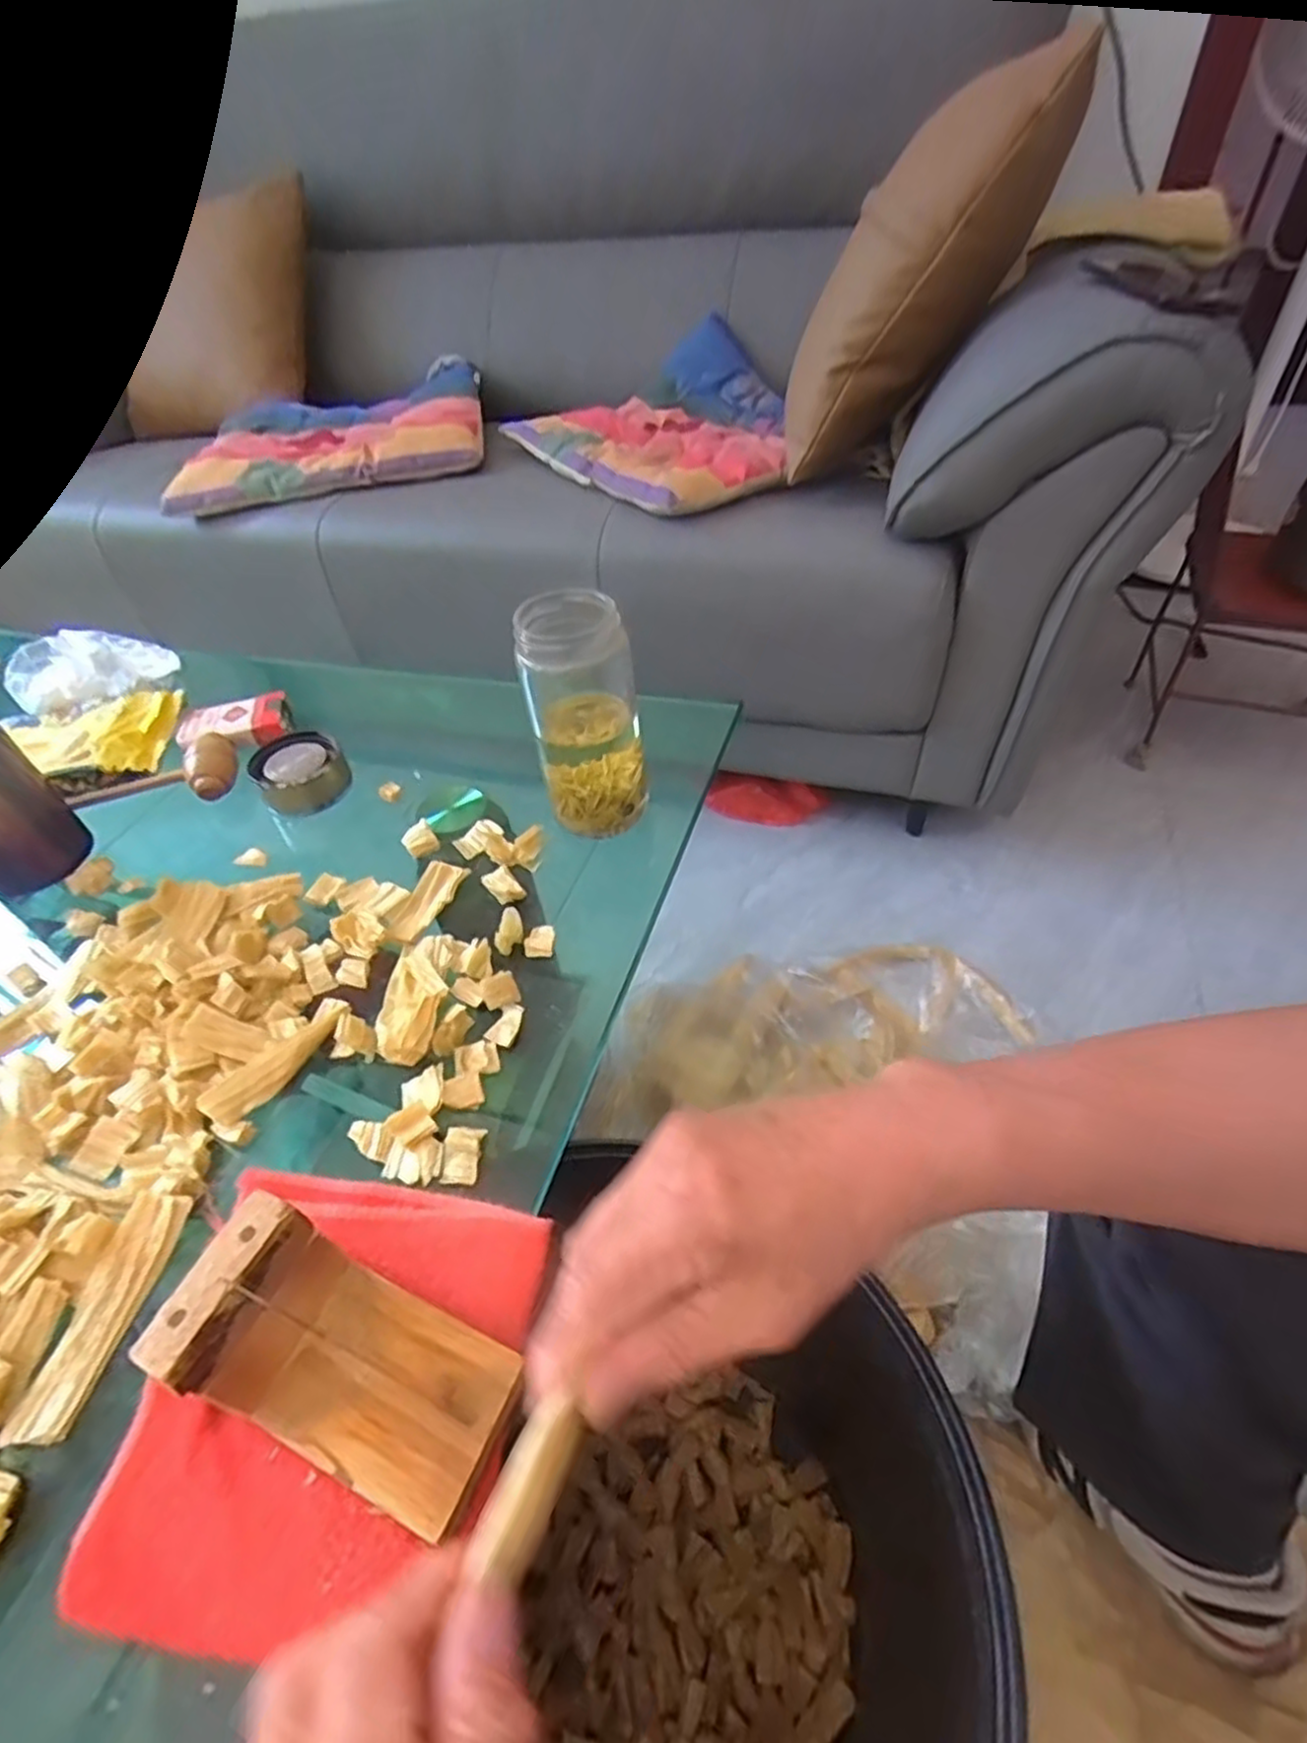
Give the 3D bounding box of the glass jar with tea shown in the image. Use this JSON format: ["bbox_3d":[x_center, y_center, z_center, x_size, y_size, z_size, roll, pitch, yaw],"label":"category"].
[{"bbox_3d":[-0.044,-0.099,0.489,0.069,0.150,0.065,-3,46,3],"label":"glass jar with tea"}]

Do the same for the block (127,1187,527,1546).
[{"bbox_3d":[-0.110,0.179,0.270,0.105,0.076,0.060,17,50,21],"label":"block"}]

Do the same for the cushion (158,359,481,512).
[{"bbox_3d":[-0.483,-0.681,1.144,0.431,0.059,0.399,-9,46,-3],"label":"cushion"}]

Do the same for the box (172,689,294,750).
[{"bbox_3d":[-0.361,-0.129,0.641,0.091,0.020,0.046,-11,46,-5],"label":"box"}]

